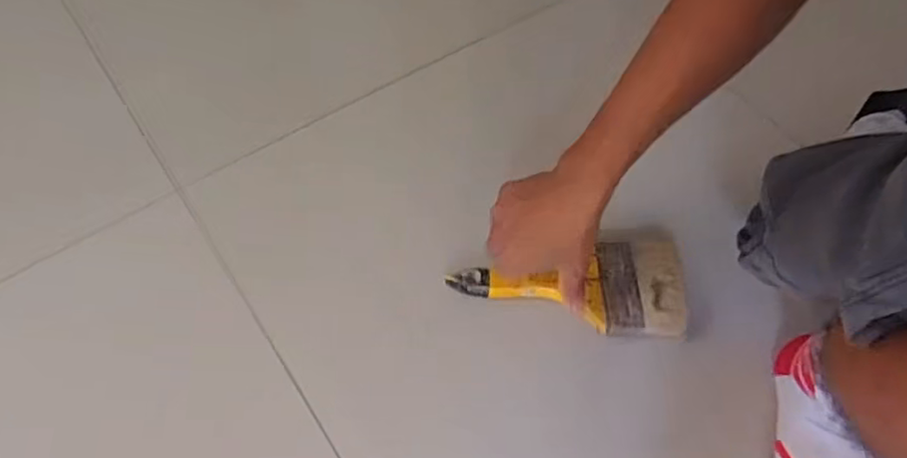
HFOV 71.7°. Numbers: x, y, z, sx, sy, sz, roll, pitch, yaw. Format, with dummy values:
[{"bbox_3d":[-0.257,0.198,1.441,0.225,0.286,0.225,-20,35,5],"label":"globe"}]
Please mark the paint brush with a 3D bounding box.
[{"bbox_3d":[0.105,0.052,0.589,0.213,0.020,0.091,1,59,3],"label":"paint brush"}]

